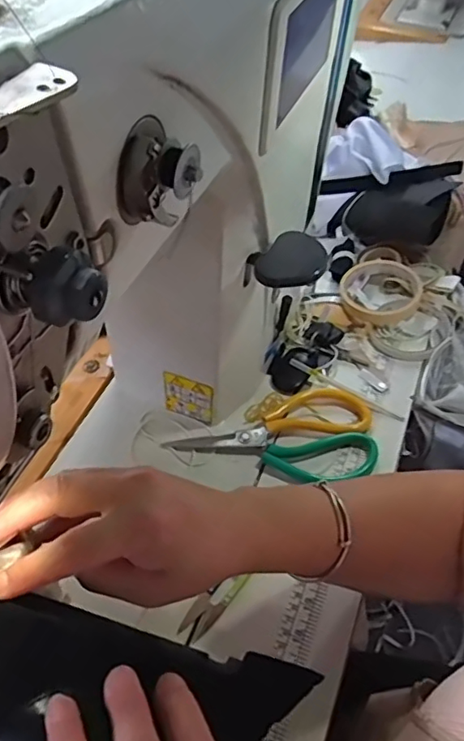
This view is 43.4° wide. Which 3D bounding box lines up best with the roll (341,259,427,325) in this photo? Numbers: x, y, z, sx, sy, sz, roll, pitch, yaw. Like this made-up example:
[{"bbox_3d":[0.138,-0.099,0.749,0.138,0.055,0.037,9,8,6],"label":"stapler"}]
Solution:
[{"bbox_3d":[0.167,-0.087,0.658,0.092,0.027,0.087,-3,48,4],"label":"roll"}]

